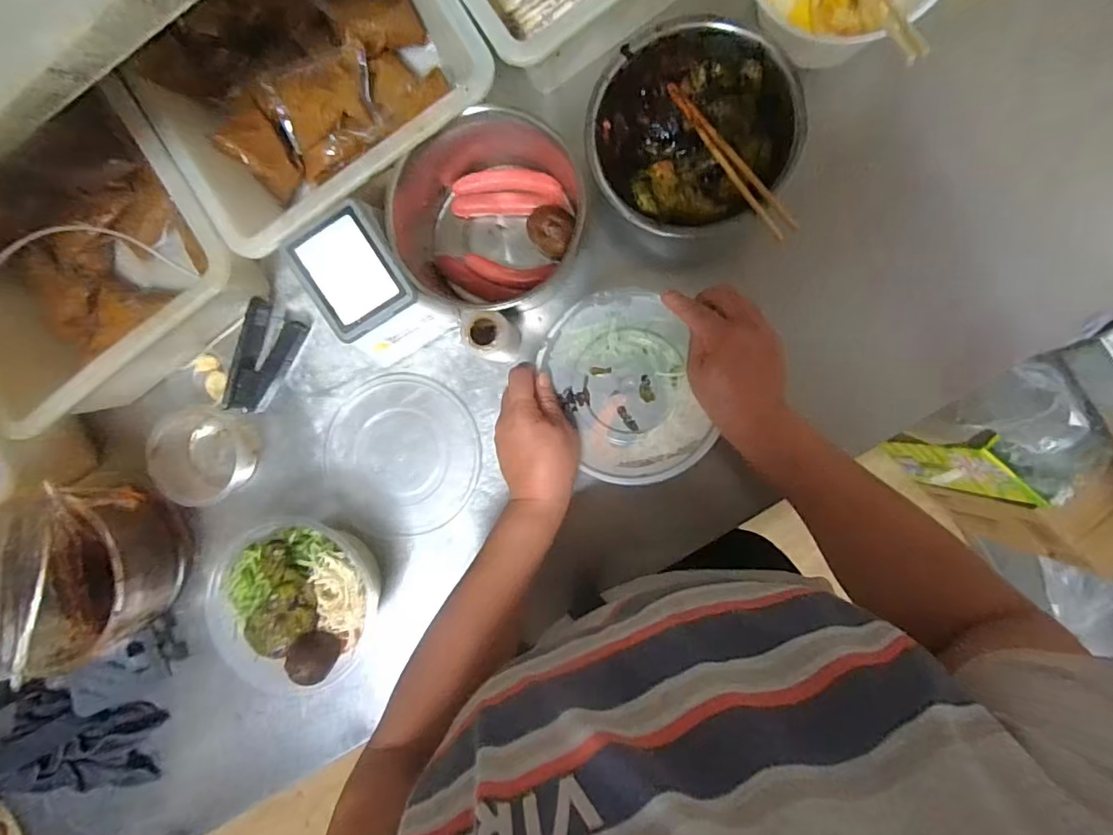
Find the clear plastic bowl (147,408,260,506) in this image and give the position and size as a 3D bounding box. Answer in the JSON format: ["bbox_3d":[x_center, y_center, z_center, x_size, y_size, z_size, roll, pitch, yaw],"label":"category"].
[{"bbox_3d":[-0.372,0.041,0.587,0.101,0.045,0.097,0,91,7],"label":"clear plastic bowl"}]

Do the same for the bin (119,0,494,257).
[{"bbox_3d":[-0.216,-0.305,0.516,0.284,0.104,0.241,-34,87,7],"label":"bin"}]

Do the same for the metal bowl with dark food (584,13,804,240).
[{"bbox_3d":[0.124,-0.253,0.507,0.185,0.067,0.181,1,91,7],"label":"metal bowl with dark food"}]

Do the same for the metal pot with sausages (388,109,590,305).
[{"bbox_3d":[-0.070,-0.194,0.533,0.193,0.098,0.185,0,91,7],"label":"metal pot with sausages"}]

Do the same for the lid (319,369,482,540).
[{"bbox_3d":[-0.165,0.039,0.581,0.165,0.004,0.162,0,91,7],"label":"lid"}]

